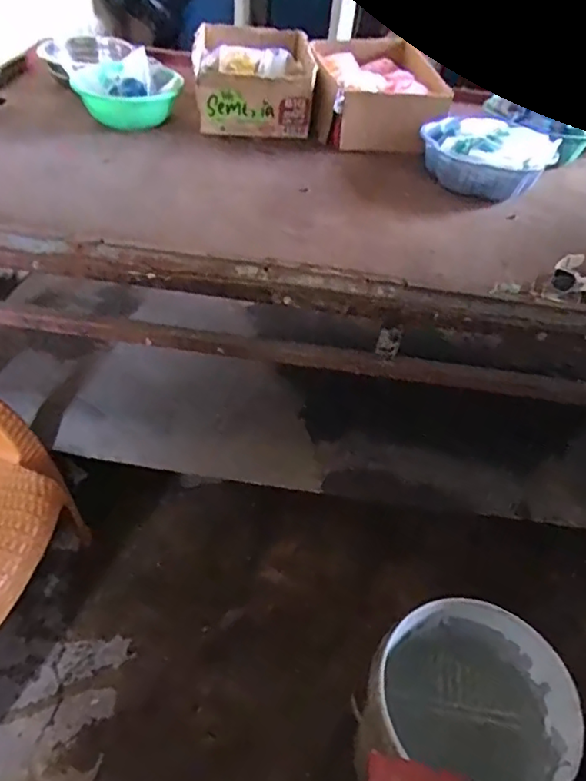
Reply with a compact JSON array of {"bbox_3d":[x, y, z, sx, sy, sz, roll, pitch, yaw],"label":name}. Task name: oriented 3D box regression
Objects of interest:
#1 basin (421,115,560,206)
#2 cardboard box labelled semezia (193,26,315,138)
[{"bbox_3d":[0.387,-0.479,1.218,0.247,0.109,0.247,2,46,-3],"label":"basin"},{"bbox_3d":[-0.097,-0.752,1.422,0.271,0.147,0.385,0,46,-5],"label":"cardboard box labelled semezia"}]

